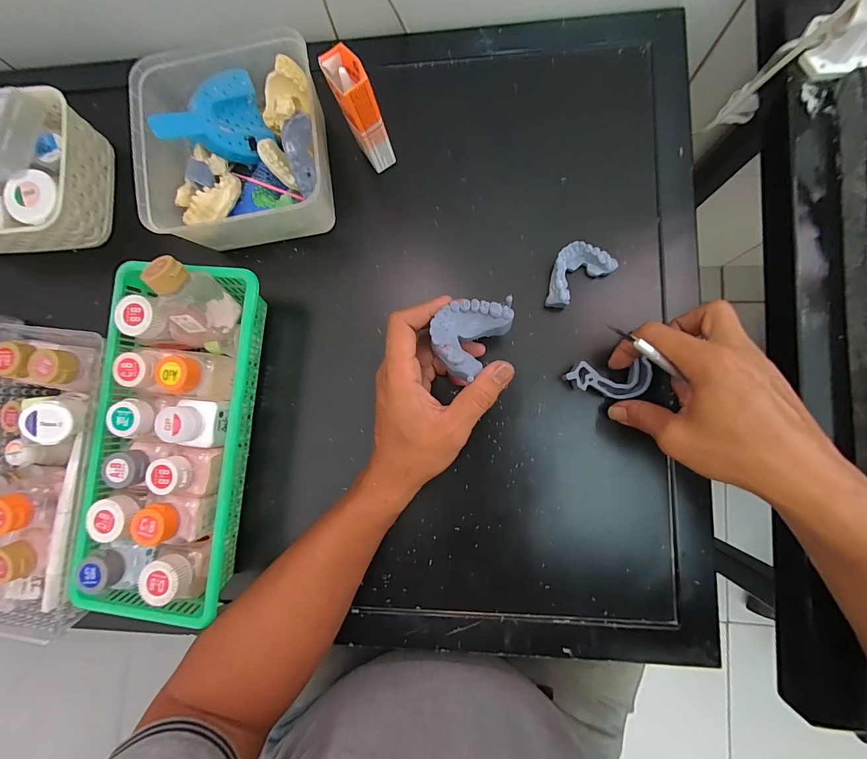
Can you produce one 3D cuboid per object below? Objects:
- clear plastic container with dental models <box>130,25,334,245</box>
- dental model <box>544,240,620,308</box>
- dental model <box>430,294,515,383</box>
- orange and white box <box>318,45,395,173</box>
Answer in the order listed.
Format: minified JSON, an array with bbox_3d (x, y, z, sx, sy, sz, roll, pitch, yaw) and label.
[{"bbox_3d":[-0.176,-0.213,0.352,0.161,0.074,0.168,0,86,5],"label":"clear plastic container with dental models"},{"bbox_3d":[0.127,-0.097,0.348,0.068,0.022,0.041,-37,83,2],"label":"dental model"},{"bbox_3d":[0.030,-0.039,0.306,0.048,0.025,0.076,33,77,14],"label":"dental model"},{"bbox_3d":[-0.062,-0.232,0.334,0.028,0.092,0.044,-26,84,3],"label":"orange and white box"}]

